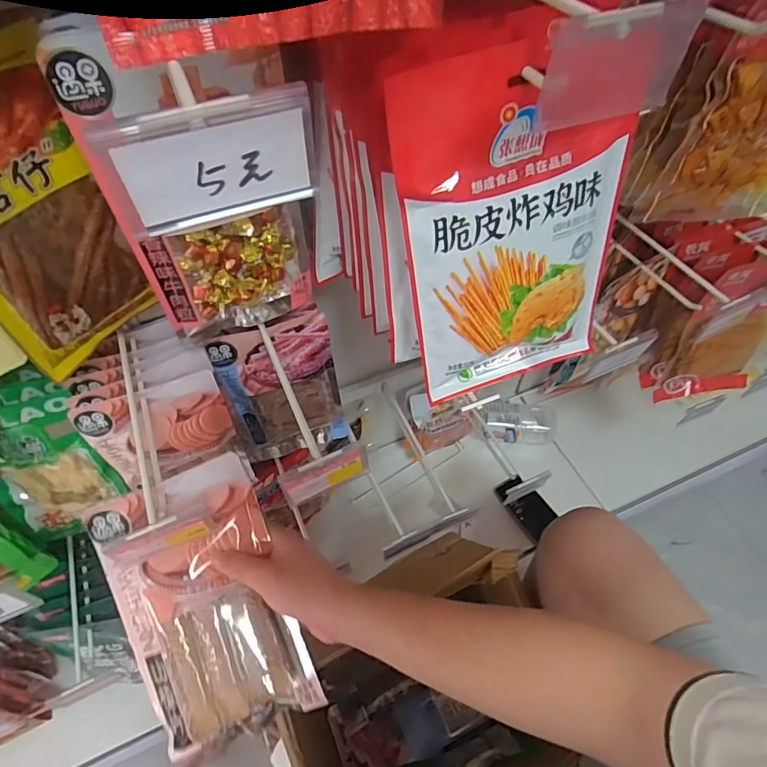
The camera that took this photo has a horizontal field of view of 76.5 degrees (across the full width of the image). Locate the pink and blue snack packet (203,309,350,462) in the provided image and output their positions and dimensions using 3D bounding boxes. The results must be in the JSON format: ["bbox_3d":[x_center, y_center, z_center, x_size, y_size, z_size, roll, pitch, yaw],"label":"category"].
[{"bbox_3d":[-0.134,0.023,0.672,0.149,0.270,0.028,-16,52,-8],"label":"pink and blue snack packet"}]

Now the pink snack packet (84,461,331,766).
[{"bbox_3d":[-0.168,0.205,0.457,0.147,0.022,0.240,-20,84,-10],"label":"pink snack packet"}]

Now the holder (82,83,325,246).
[{"bbox_3d":[-0.066,-0.086,0.193,0.079,0.047,0.006,-19,57,-12],"label":"holder"}]

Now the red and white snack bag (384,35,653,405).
[{"bbox_3d":[0.100,-0.101,0.366,0.161,0.262,0.026,-17,45,-6],"label":"red and white snack bag"}]

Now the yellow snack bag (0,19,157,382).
[{"bbox_3d":[-0.274,-0.118,0.388,0.015,0.240,0.125,30,59,27],"label":"yellow snack bag"}]

